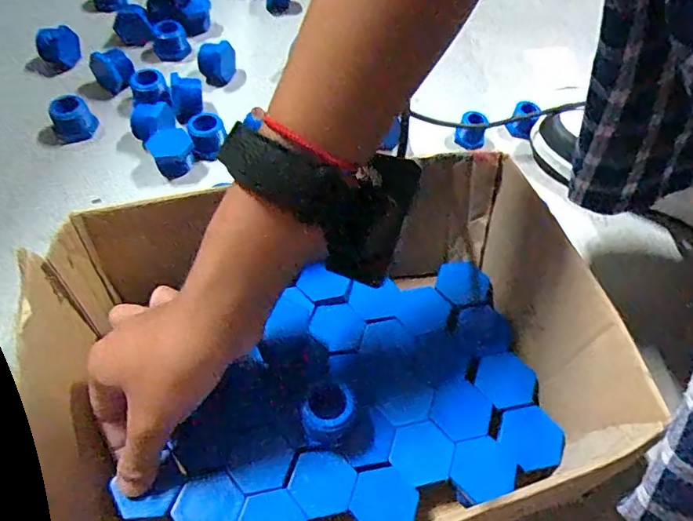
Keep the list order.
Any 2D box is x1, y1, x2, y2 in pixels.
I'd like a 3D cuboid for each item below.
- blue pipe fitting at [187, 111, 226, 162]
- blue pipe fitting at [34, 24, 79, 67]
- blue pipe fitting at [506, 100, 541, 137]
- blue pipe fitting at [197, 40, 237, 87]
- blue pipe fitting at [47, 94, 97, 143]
[{"bbox_3d":[-0.125,-0.112,0.478,0.030,0.030,0.032,-13,57,-13],"label":"blue pipe fitting"},{"bbox_3d":[-0.288,-0.212,0.536,0.038,0.033,0.036,-27,62,-19],"label":"blue pipe fitting"},{"bbox_3d":[0.173,-0.140,0.522,0.027,0.023,0.035,21,56,10],"label":"blue pipe fitting"},{"bbox_3d":[-0.128,-0.198,0.534,0.037,0.033,0.028,-16,58,-15],"label":"blue pipe fitting"},{"bbox_3d":[-0.248,-0.129,0.483,0.034,0.031,0.030,-32,63,-22],"label":"blue pipe fitting"}]

